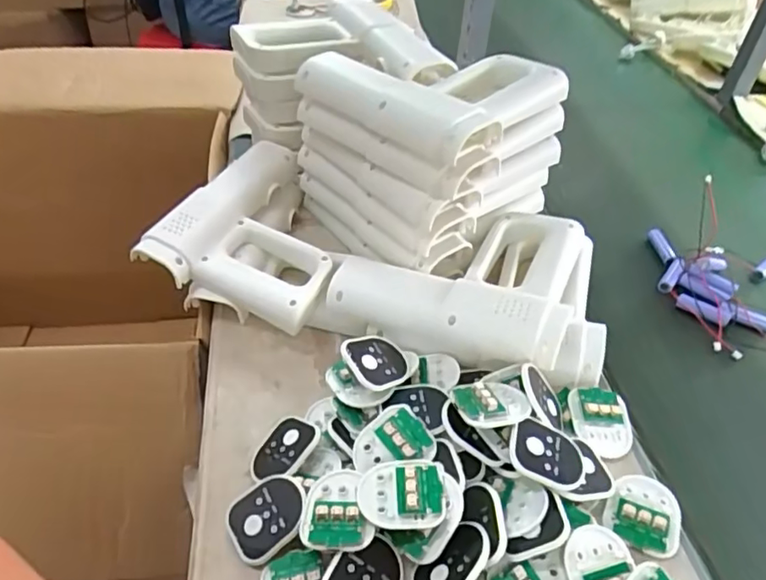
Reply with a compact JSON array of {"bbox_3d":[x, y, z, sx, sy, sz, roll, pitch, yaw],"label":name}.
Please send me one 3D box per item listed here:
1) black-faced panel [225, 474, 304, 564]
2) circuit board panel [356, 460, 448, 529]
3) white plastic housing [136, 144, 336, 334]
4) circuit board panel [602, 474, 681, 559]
[{"bbox_3d":[-0.081,0.158,0.413,0.058,0.006,0.048,-36,52,-6],"label":"black-faced panel"},{"bbox_3d":[0.013,0.134,0.399,0.058,0.012,0.049,2,43,0],"label":"circuit board panel"},{"bbox_3d":[-0.111,-0.054,0.594,0.177,0.069,0.198,21,46,19],"label":"white plastic housing"},{"bbox_3d":[0.189,0.159,0.423,0.049,0.012,0.059,32,51,28],"label":"circuit board panel"}]

